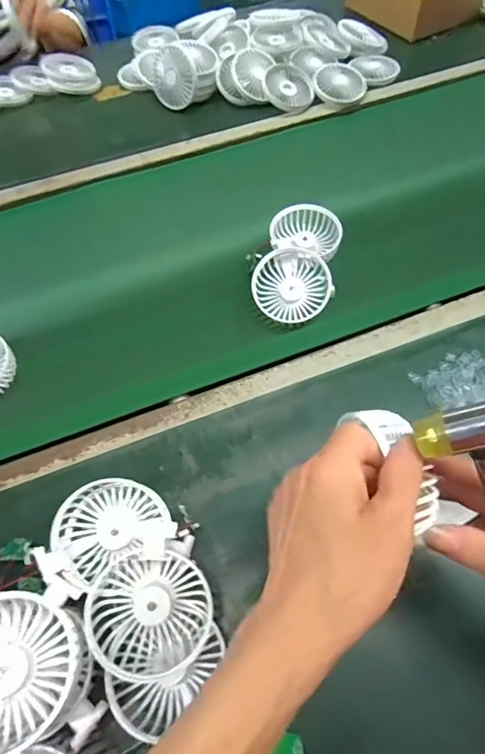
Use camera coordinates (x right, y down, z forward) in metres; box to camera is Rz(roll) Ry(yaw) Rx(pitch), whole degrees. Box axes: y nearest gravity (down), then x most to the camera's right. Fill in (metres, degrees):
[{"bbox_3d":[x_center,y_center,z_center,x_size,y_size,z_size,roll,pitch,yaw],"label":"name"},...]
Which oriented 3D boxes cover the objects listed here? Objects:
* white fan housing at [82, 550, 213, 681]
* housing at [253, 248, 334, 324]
[{"bbox_3d":[-0.069,0.179,0.332,0.084,0.037,0.085,1,80,-7],"label":"white fan housing"},{"bbox_3d":[0.057,-0.108,0.518,0.087,0.028,0.087,-1,77,5],"label":"housing"}]

